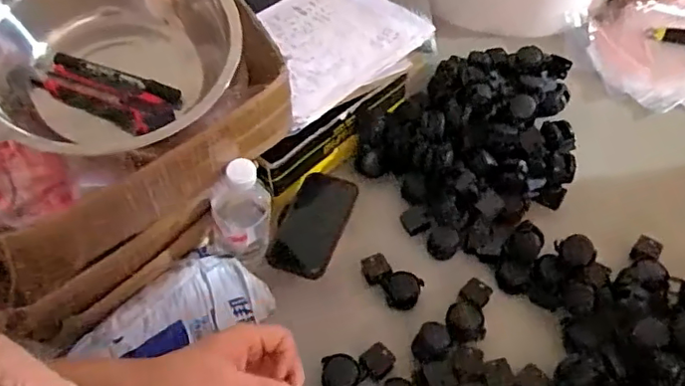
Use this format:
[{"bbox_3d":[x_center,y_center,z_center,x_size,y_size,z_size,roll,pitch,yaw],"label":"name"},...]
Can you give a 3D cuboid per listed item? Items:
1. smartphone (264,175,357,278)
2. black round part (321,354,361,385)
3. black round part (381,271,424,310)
[{"bbox_3d":[-0.043,0.040,0.800,0.089,0.015,0.158,16,60,15],"label":"smartphone"},{"bbox_3d":[-0.002,0.216,0.678,0.045,0.011,0.046,0,51,0],"label":"black round part"},{"bbox_3d":[0.077,0.128,0.754,0.050,0.021,0.046,0,51,0],"label":"black round part"}]

